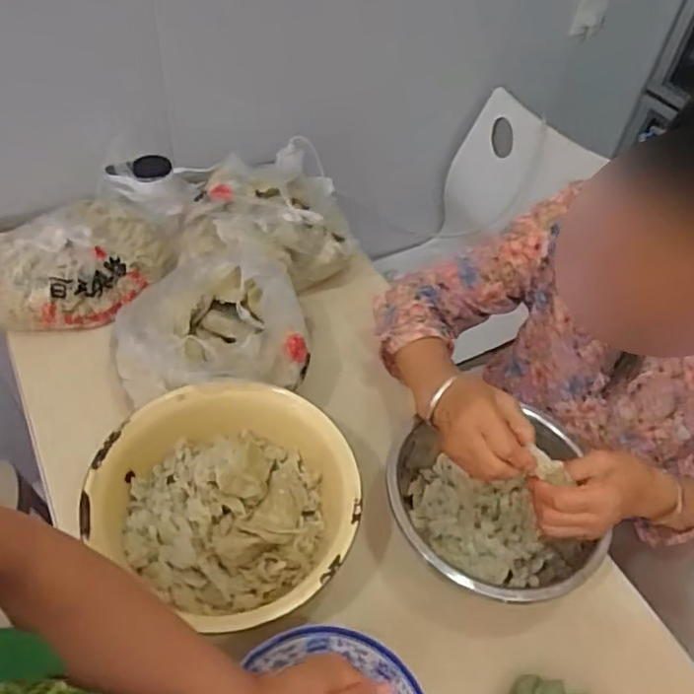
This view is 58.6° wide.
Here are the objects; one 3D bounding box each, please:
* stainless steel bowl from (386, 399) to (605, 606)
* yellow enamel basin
[{"bbox_3d":[0.152,0.191,0.683,0.206,0.097,0.200,3,49,-3],"label":"stainless steel bowl"},{"bbox_3d":[-0.121,0.166,0.674,0.274,0.082,0.254,31,54,20],"label":"yellow enamel basin"}]

